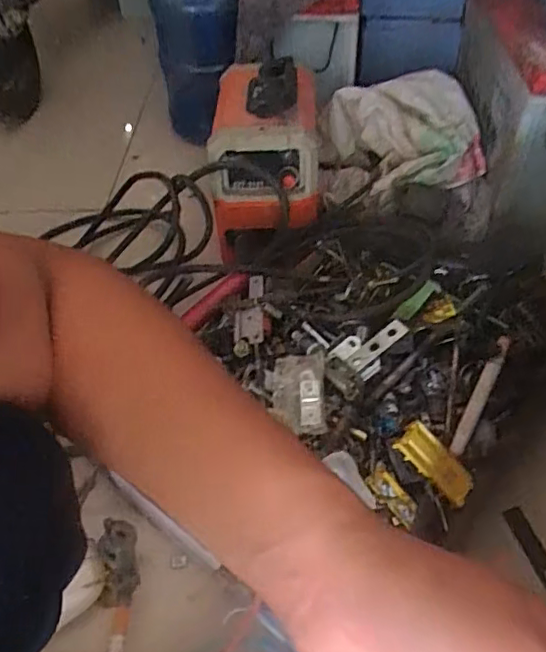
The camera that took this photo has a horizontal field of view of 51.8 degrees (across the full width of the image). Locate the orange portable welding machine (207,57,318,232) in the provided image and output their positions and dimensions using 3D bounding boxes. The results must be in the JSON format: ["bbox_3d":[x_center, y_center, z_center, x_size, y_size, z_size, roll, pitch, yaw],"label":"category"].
[{"bbox_3d":[-0.012,-0.262,0.835,0.148,0.173,0.177,-2,50,2],"label":"orange portable welding machine"}]

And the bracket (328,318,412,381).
[{"bbox_3d":[0.107,0.019,0.620,0.050,0.010,0.078,40,84,17],"label":"bracket"}]

